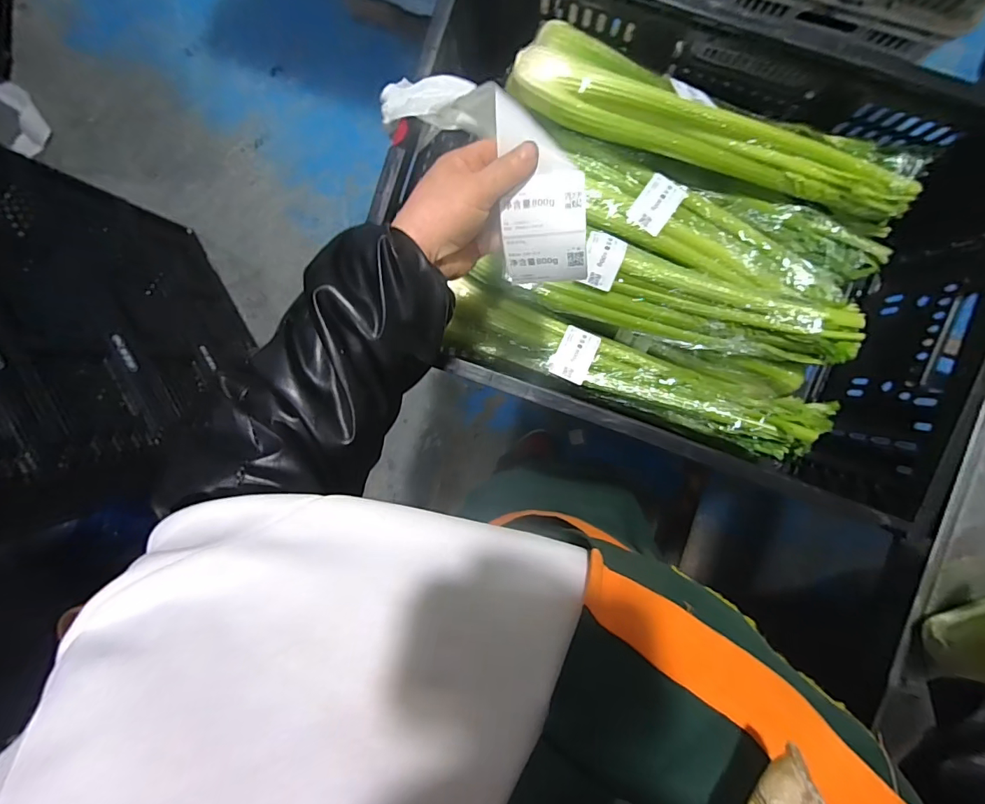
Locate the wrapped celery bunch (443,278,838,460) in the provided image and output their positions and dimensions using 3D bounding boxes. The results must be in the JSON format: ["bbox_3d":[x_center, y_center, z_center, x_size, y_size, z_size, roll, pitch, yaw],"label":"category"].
[{"bbox_3d":[0.138,-0.033,0.510,0.428,0.078,0.080,20,94,1],"label":"wrapped celery bunch"}]

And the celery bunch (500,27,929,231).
[{"bbox_3d":[0.233,-0.282,0.473,0.428,0.072,0.095,17,94,1],"label":"celery bunch"}]

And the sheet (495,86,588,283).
[{"bbox_3d":[0.035,-0.156,0.342,0.059,0.036,0.127,-5,94,2],"label":"sheet"}]

